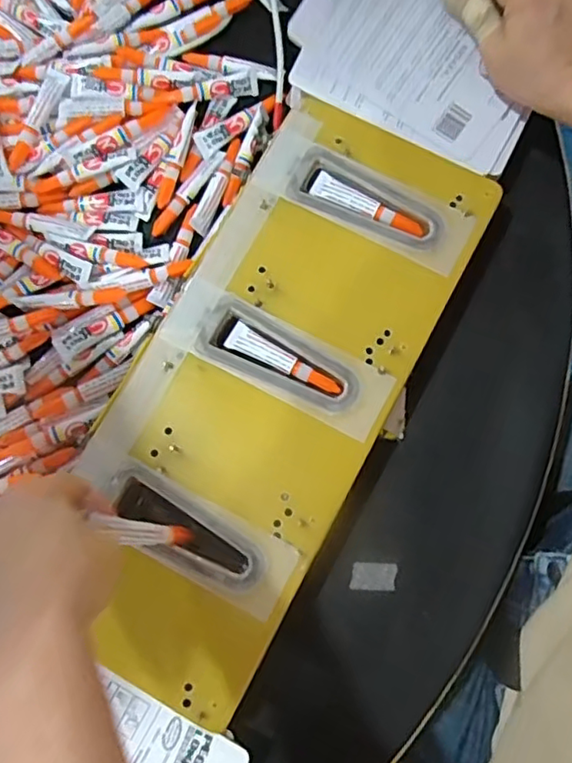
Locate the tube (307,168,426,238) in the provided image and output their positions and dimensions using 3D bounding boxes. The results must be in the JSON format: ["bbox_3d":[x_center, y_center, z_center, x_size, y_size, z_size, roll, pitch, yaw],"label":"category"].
[{"bbox_3d":[0.058,-0.127,0.438,0.089,0.010,0.018,31,81,6],"label":"tube"}]

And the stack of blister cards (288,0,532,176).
[{"bbox_3d":[0.097,-0.233,0.427,0.177,0.034,0.120,29,115,-6],"label":"stack of blister cards"}]

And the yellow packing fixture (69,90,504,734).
[{"bbox_3d":[-0.014,0.001,0.425,0.164,0.040,0.405,27,80,6],"label":"yellow packing fixture"}]

